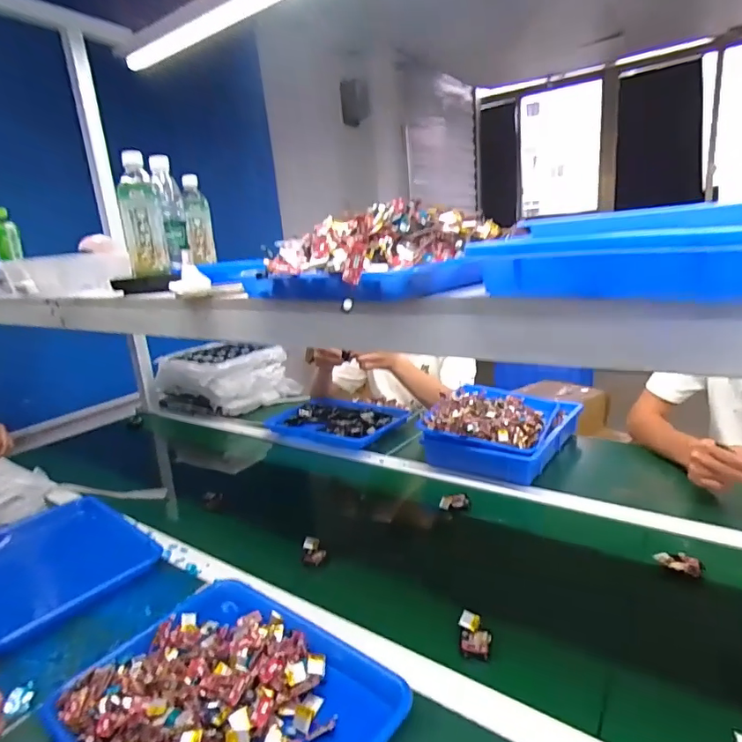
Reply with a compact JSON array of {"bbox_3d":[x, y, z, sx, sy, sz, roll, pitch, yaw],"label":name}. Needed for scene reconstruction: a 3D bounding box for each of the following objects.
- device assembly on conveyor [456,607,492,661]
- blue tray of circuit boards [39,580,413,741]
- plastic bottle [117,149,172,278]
[{"bbox_3d":[0.125,0.314,0.590,0.036,0.022,0.051,-3,15,10],"label":"device assembly on conveyor"},{"bbox_3d":[-0.155,0.354,0.526,0.335,0.045,0.264,7,19,39],"label":"blue tray of circuit boards"},{"bbox_3d":[-0.383,-0.258,0.829,0.063,0.188,0.056,-11,16,-21],"label":"plastic bottle"}]

